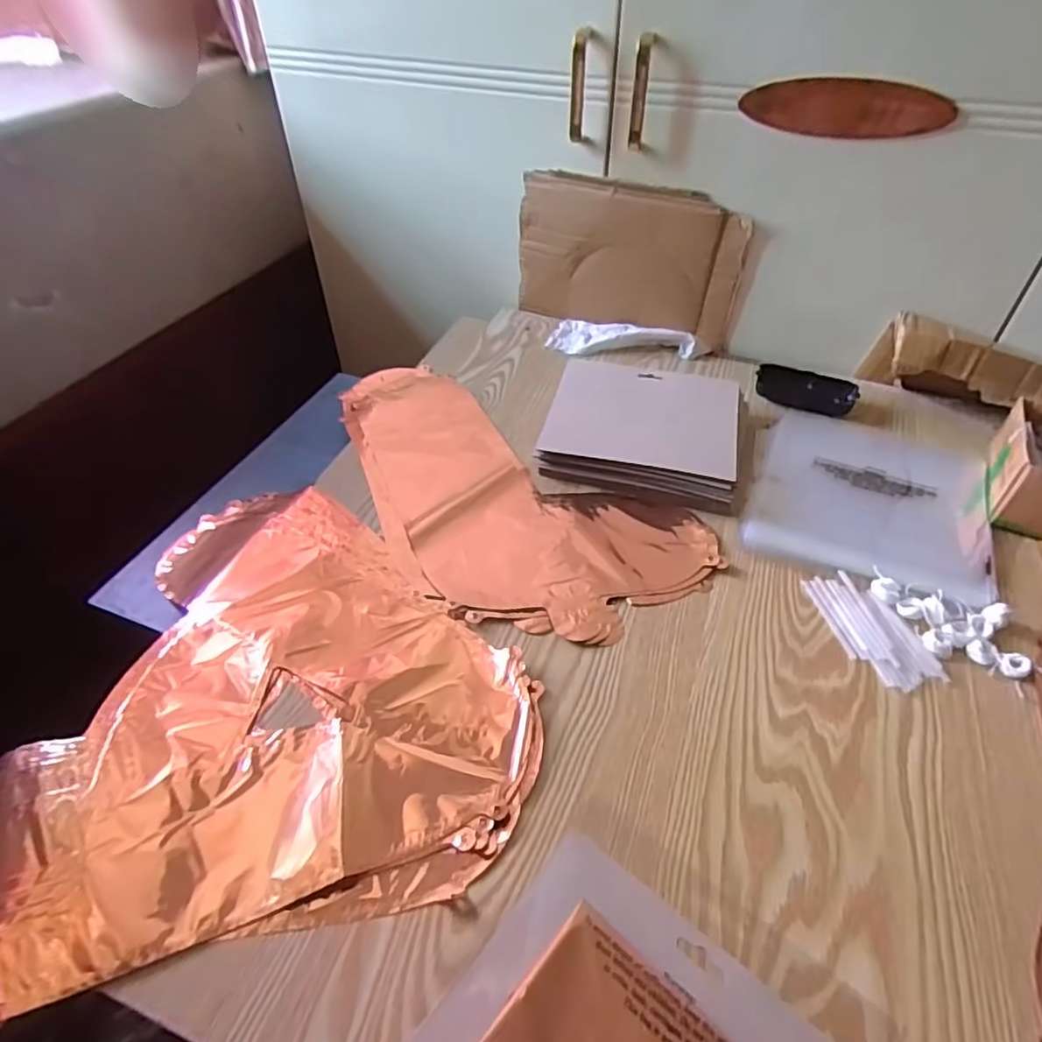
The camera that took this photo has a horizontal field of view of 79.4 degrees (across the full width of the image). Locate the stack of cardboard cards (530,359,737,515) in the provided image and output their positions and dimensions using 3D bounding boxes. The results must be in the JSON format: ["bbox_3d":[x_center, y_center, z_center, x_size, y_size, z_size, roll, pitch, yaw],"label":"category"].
[{"bbox_3d":[0.125,-0.097,0.662,0.193,0.039,0.183,11,47,11],"label":"stack of cardboard cards"}]

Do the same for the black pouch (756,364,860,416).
[{"bbox_3d":[0.336,-0.154,0.739,0.109,0.020,0.053,11,46,11],"label":"black pouch"}]

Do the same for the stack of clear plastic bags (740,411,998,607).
[{"bbox_3d":[0.342,-0.028,0.612,0.206,0.008,0.224,18,48,18],"label":"stack of clear plastic bags"}]

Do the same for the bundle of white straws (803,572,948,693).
[{"bbox_3d":[0.280,0.085,0.506,0.059,0.007,0.109,-11,46,-10],"label":"bundle of white straws"}]

